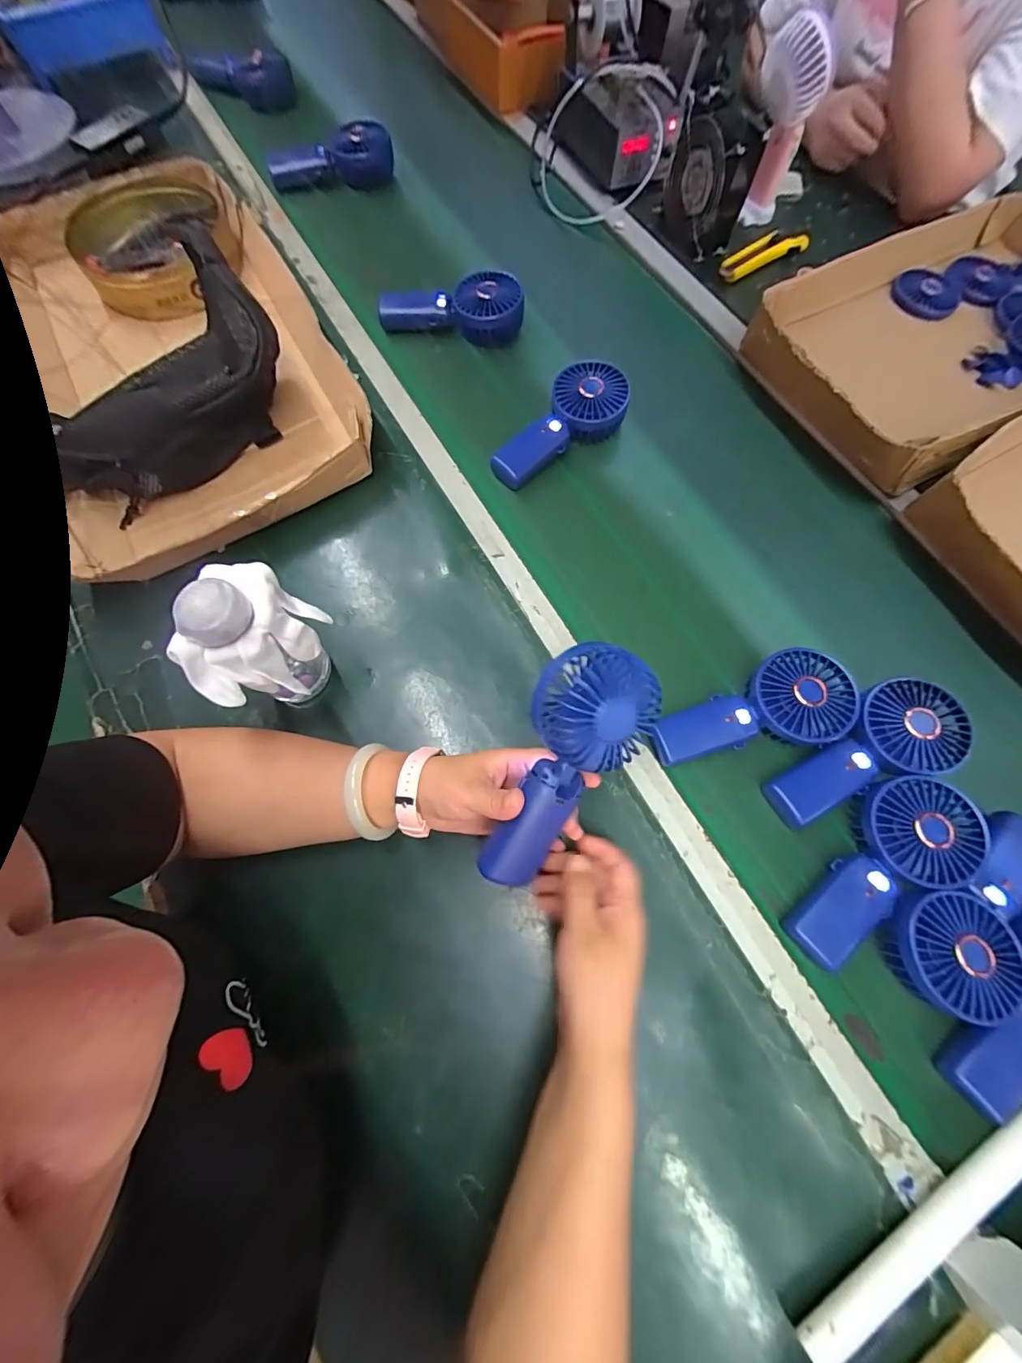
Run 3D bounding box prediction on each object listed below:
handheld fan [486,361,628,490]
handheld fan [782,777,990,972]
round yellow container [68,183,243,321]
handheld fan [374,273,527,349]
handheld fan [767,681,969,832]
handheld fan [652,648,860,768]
[{"bbox_3d":[0.061,-0.292,0.528,0.088,0.049,0.176,38,76,13],"label":"handheld fan"},{"bbox_3d":[0.301,0.151,0.379,0.185,0.038,0.089,-30,73,-9],"label":"handheld fan"},{"bbox_3d":[-0.452,-0.559,0.588,0.182,0.054,0.179,-14,71,-4],"label":"round yellow container"},{"bbox_3d":[-0.073,-0.477,0.587,0.181,0.054,0.068,8,72,4],"label":"handheld fan"},{"bbox_3d":[0.315,0.060,0.415,0.186,0.048,0.079,-20,72,-6],"label":"handheld fan"},{"bbox_3d":[0.221,0.024,0.426,0.180,0.039,0.083,-7,71,-1],"label":"handheld fan"}]

